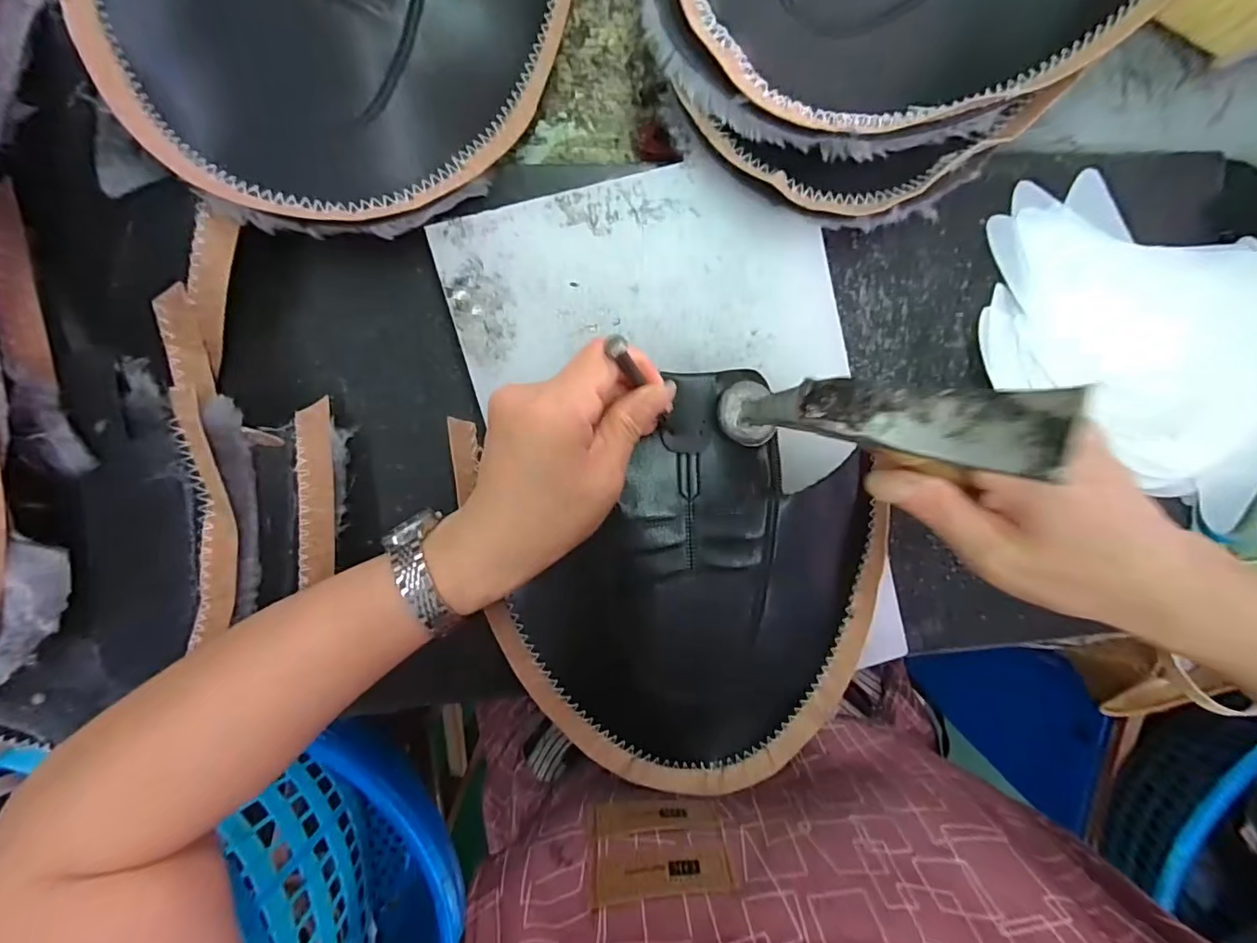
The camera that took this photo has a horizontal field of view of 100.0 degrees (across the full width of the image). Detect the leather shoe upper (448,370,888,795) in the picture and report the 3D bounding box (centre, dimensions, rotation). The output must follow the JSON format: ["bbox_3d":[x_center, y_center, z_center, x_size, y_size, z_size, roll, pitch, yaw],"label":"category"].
[{"bbox_3d":[0.036,0.059,0.284,0.204,0.020,0.216,-22,99,-2],"label":"leather shoe upper"}]

